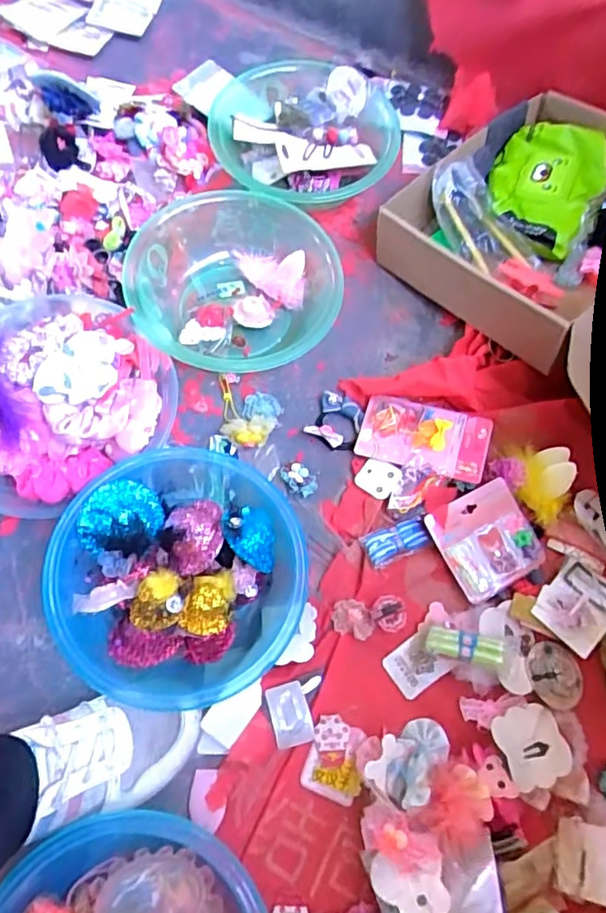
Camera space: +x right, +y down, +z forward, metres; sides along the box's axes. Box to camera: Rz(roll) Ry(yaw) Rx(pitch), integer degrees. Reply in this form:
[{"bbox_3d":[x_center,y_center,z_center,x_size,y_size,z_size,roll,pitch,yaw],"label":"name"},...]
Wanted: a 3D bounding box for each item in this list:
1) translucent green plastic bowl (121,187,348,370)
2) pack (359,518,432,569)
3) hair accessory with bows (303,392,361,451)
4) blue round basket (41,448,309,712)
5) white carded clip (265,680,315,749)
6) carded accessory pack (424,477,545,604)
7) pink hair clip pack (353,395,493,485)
[{"bbox_3d":[-0.079,-0.192,0.659,0.237,0.087,0.229,1,69,-2],"label":"translucent green plastic bowl"},{"bbox_3d":[0.097,0.089,0.588,0.067,0.013,0.035,-21,71,-10],"label":"pack"},{"bbox_3d":[0.038,-0.038,0.641,0.058,0.016,0.057,28,70,8],"label":"hair accessory with bows"},{"bbox_3d":[-0.111,0.112,0.529,0.228,0.093,0.215,1,69,-2],"label":"blue round basket"},{"bbox_3d":[-0.012,0.241,0.529,0.036,0.011,0.053,-13,70,-7],"label":"white carded clip"},{"bbox_3d":[0.191,0.085,0.587,0.102,0.016,0.097,-25,72,-12],"label":"carded accessory pack"},{"bbox_3d":[0.131,-0.021,0.614,0.137,0.020,0.078,11,72,7],"label":"pink hair clip pack"}]

